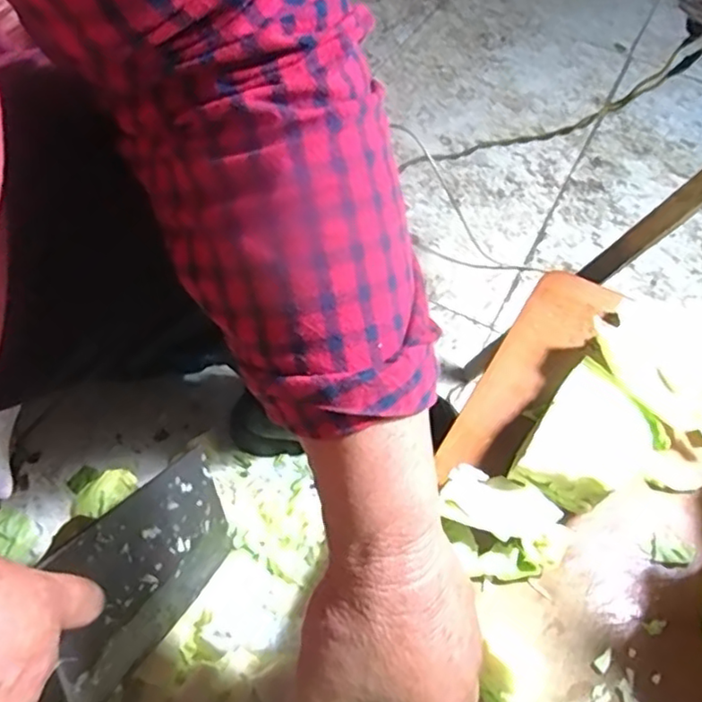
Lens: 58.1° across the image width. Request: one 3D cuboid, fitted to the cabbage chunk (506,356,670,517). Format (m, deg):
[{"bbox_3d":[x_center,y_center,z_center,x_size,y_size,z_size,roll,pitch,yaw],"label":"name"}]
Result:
[{"bbox_3d":[0.154,0.061,0.406,0.075,0.048,0.110,37,60,20],"label":"cabbage chunk"}]

